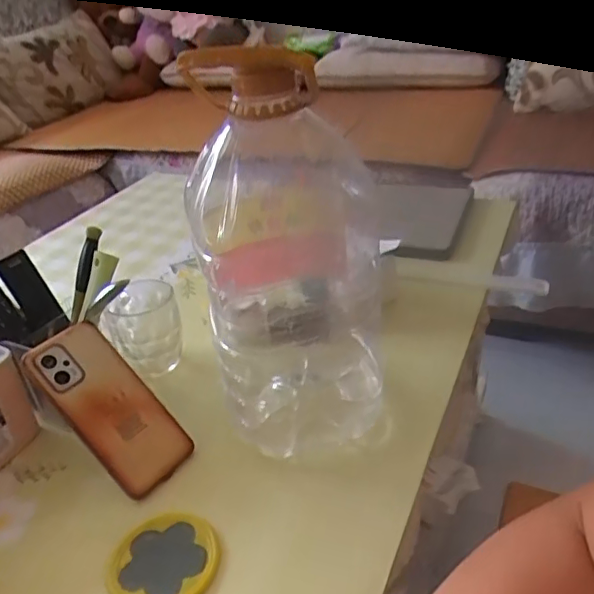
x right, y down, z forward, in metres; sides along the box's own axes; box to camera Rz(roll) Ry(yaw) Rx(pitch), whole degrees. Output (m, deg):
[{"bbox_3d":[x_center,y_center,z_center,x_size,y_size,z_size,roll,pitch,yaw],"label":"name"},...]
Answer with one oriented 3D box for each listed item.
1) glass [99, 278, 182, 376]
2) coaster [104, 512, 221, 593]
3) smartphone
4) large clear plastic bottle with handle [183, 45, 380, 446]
[{"bbox_3d":[-0.175,0.034,0.648,0.078,0.083,0.092,-15,33,-15],"label":"glass"},{"bbox_3d":[-0.103,0.205,0.443,0.078,0.008,0.083,-4,31,3],"label":"coaster"},{"bbox_3d":[-0.172,0.099,0.527,0.167,0.014,0.076,49,48,3],"label":"smartphone"},{"bbox_3d":[0.001,-0.018,0.515,0.161,0.285,0.186,-6,31,0],"label":"large clear plastic bottle with handle"}]

